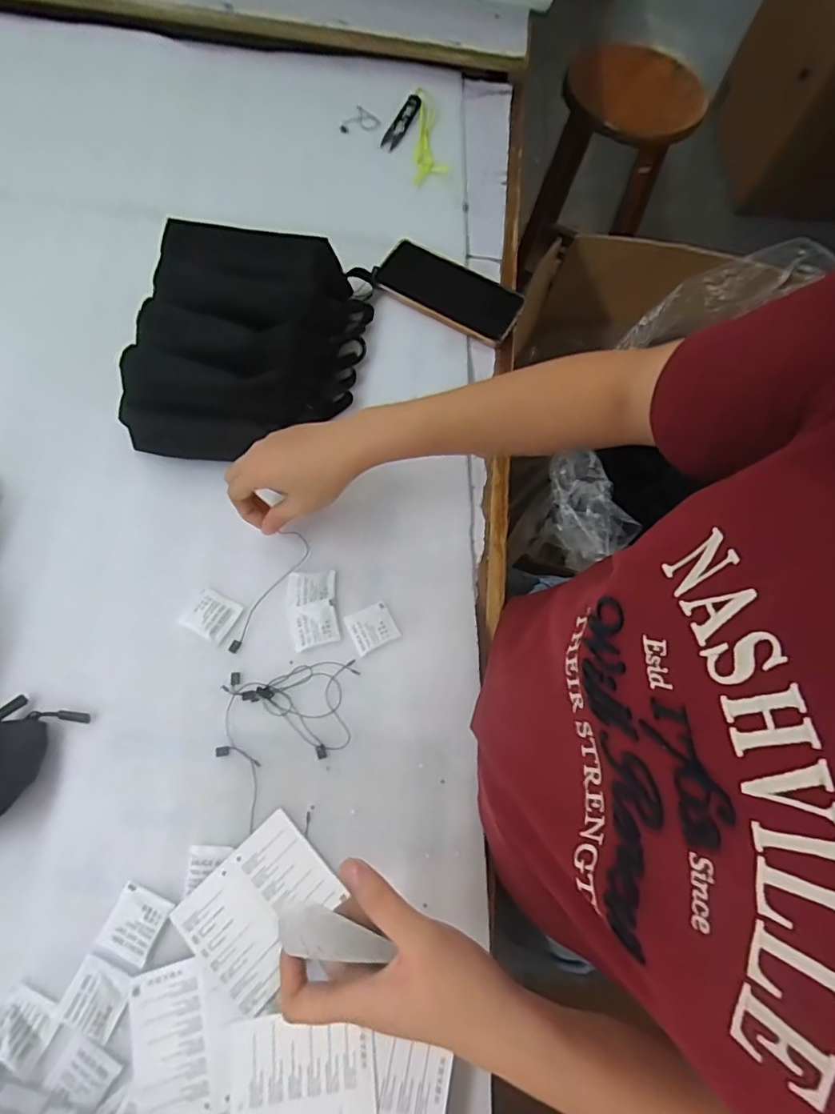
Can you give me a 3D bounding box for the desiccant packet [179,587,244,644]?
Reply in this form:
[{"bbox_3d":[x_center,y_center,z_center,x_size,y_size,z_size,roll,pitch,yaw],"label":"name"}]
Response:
[{"bbox_3d":[-0.180,0.050,0.460,0.040,0.007,0.038,28,71,8],"label":"desiccant packet"}]

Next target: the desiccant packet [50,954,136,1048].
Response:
[{"bbox_3d":[-0.223,0.305,0.364,0.042,0.004,0.041,22,70,6],"label":"desiccant packet"}]

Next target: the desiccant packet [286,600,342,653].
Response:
[{"bbox_3d":[-0.090,0.059,0.462,0.040,0.004,0.038,-12,71,-7],"label":"desiccant packet"}]

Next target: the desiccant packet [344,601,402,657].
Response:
[{"bbox_3d":[-0.040,0.062,0.466,0.039,0.007,0.039,-25,73,-11],"label":"desiccant packet"}]

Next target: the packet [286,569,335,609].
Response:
[{"bbox_3d":[-0.096,0.028,0.473,0.043,0.004,0.033,-4,70,-4],"label":"packet"}]

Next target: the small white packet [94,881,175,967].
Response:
[{"bbox_3d":[-0.204,0.264,0.380,0.039,0.004,0.042,25,70,7],"label":"small white packet"}]

